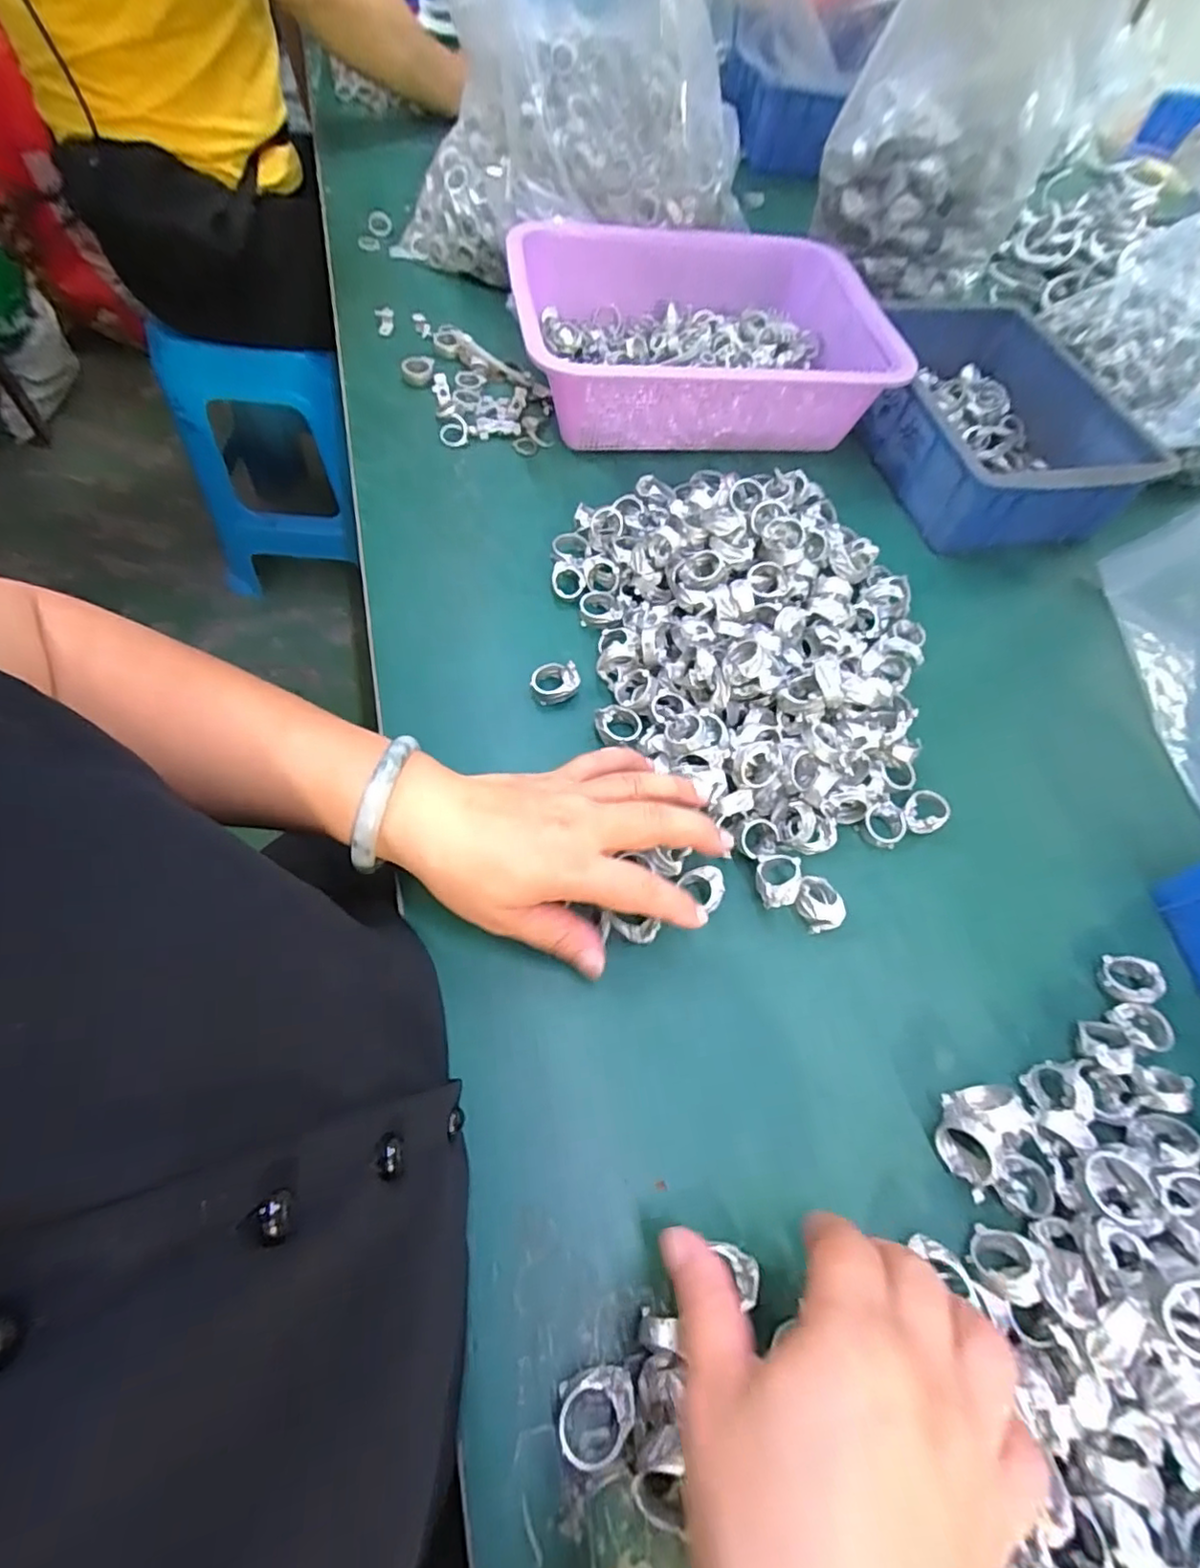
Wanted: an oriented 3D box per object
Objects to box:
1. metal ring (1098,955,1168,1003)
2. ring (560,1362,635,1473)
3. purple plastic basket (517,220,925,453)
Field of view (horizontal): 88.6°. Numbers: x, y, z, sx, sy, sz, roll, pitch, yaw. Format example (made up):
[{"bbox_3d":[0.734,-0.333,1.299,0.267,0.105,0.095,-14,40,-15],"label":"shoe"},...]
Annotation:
[{"bbox_3d":[0.285,0.106,0.332,0.026,0.017,0.026,3,62,-5],"label":"metal ring"},{"bbox_3d":[-0.001,0.234,0.227,0.028,0.012,0.028,3,62,-5],"label":"ring"},{"bbox_3d":[0.087,-0.382,0.527,0.301,0.073,0.233,-8,64,-10],"label":"purple plastic basket"}]

